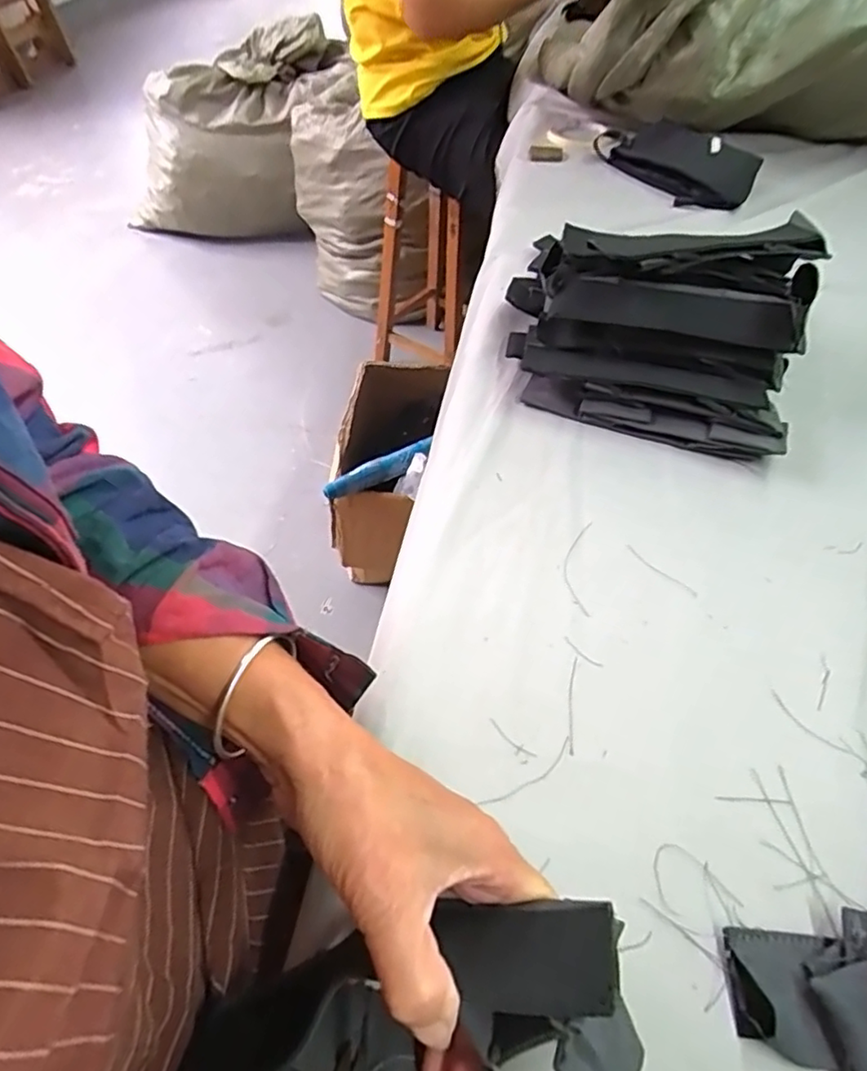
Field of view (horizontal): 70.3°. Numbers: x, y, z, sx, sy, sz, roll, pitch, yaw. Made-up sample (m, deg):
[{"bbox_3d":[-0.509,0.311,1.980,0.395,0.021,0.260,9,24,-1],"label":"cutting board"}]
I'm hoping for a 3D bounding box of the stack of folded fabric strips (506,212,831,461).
[{"bbox_3d":[0.181,-0.172,0.500,0.227,0.091,0.190,9,50,6],"label":"stack of folded fabric strips"}]

